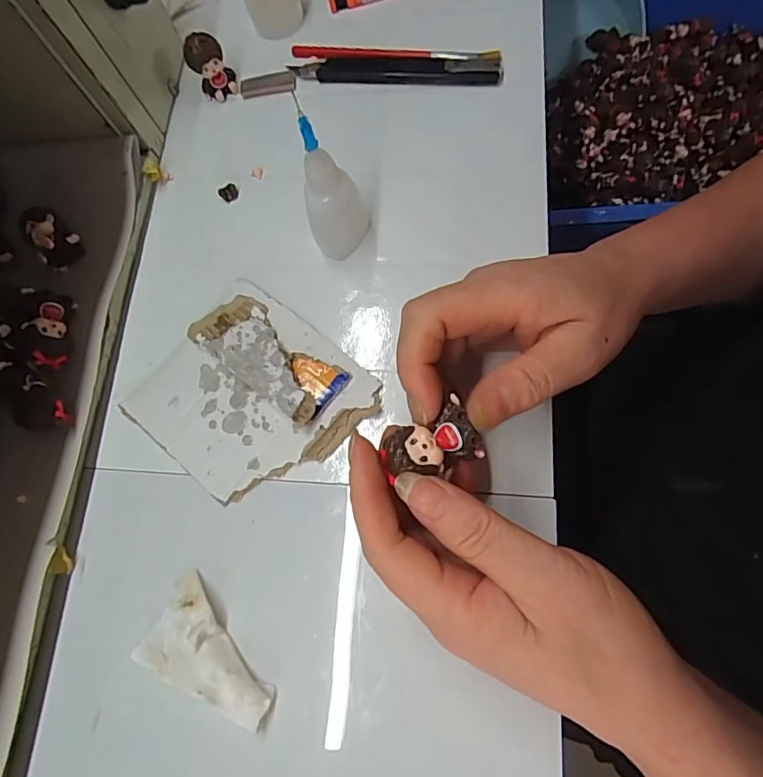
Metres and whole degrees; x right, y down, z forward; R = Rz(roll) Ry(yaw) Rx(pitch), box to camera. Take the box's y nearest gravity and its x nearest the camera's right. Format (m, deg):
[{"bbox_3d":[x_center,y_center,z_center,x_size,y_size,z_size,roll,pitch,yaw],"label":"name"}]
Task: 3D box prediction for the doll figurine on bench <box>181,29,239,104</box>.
[{"bbox_3d":[-0.118,-0.220,0.356,0.026,0.041,0.022,-24,71,-1],"label":"doll figurine on bench"}]

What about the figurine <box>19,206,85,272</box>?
[{"bbox_3d":[-0.203,-0.093,0.310,0.038,0.015,0.024,38,80,17],"label":"figurine"}]

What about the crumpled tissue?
[{"bbox_3d":[-0.079,0.126,0.248,0.070,0.020,0.044,25,77,14],"label":"crumpled tissue"}]

